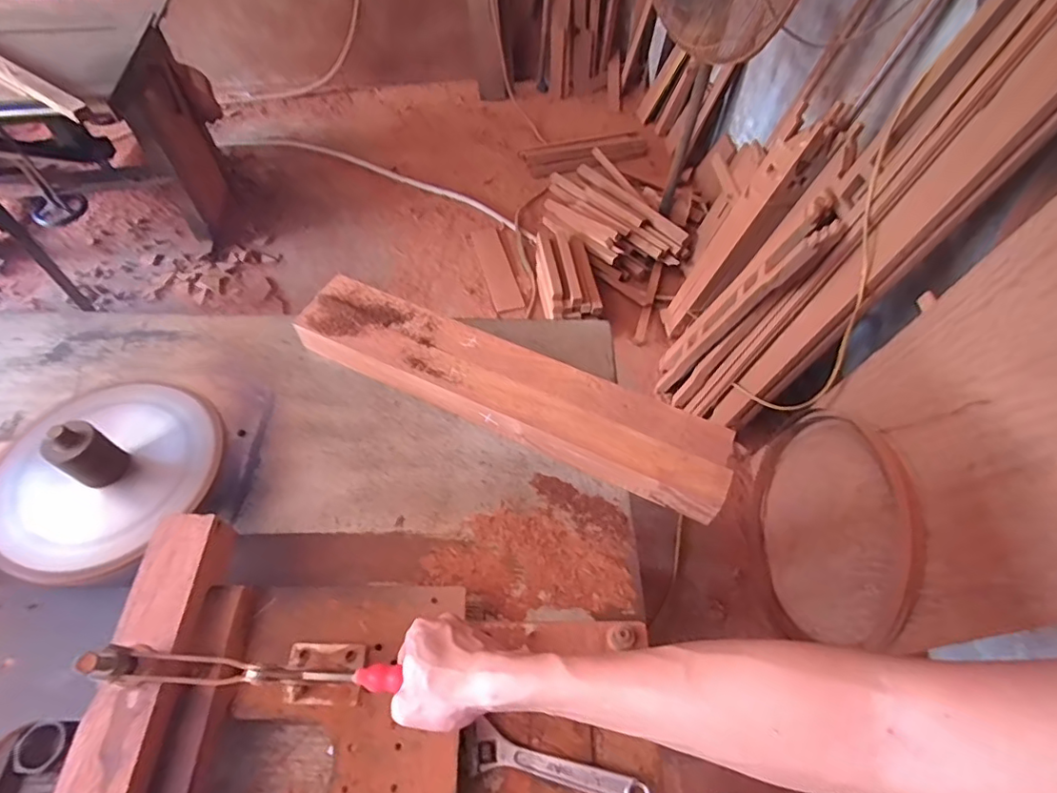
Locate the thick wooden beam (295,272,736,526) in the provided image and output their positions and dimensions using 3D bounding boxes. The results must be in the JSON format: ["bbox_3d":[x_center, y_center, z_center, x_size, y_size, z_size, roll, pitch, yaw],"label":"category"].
[{"bbox_3d":[-0.030,-0.014,0.728,0.607,0.054,0.114,23,58,13],"label":"thick wooden beam"}]

